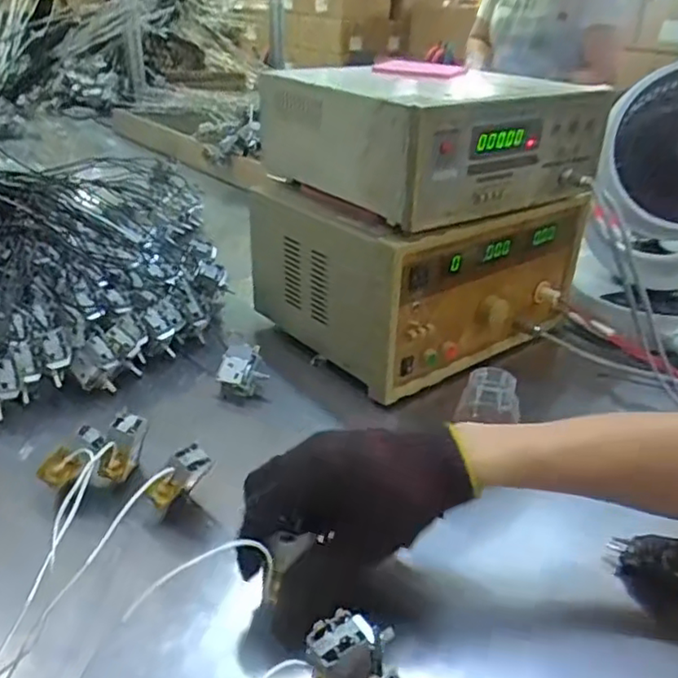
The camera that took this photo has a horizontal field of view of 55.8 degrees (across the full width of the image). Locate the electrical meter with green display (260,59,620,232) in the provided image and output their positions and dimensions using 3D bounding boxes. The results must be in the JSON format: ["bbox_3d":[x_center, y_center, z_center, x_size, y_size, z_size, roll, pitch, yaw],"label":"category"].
[{"bbox_3d":[0.100,-0.228,0.704,0.282,0.104,0.266,-20,36,-35],"label":"electrical meter with green display"}]

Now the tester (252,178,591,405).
[{"bbox_3d":[0.095,-0.096,0.768,0.309,0.168,0.240,-20,36,-35],"label":"tester"}]

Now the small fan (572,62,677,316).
[{"bbox_3d":[0.406,-0.168,0.767,0.173,0.283,0.149,18,33,25],"label":"small fan"}]

